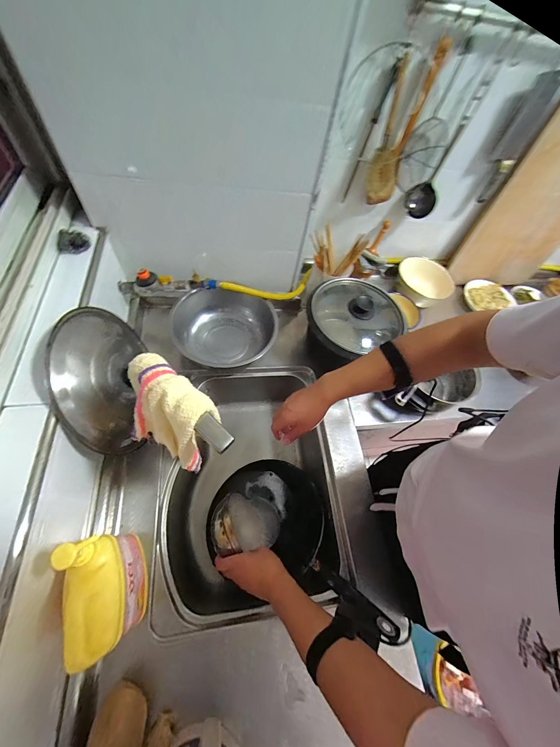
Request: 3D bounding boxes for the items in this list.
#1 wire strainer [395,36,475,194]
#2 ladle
[{"bbox_3d":[0.356,-0.572,0.659,0.126,0.254,0.032,-25,64,-18],"label":"wire strainer"},{"bbox_3d":[0.408,-0.558,0.688,0.074,0.341,0.090,29,61,12],"label":"ladle"}]

